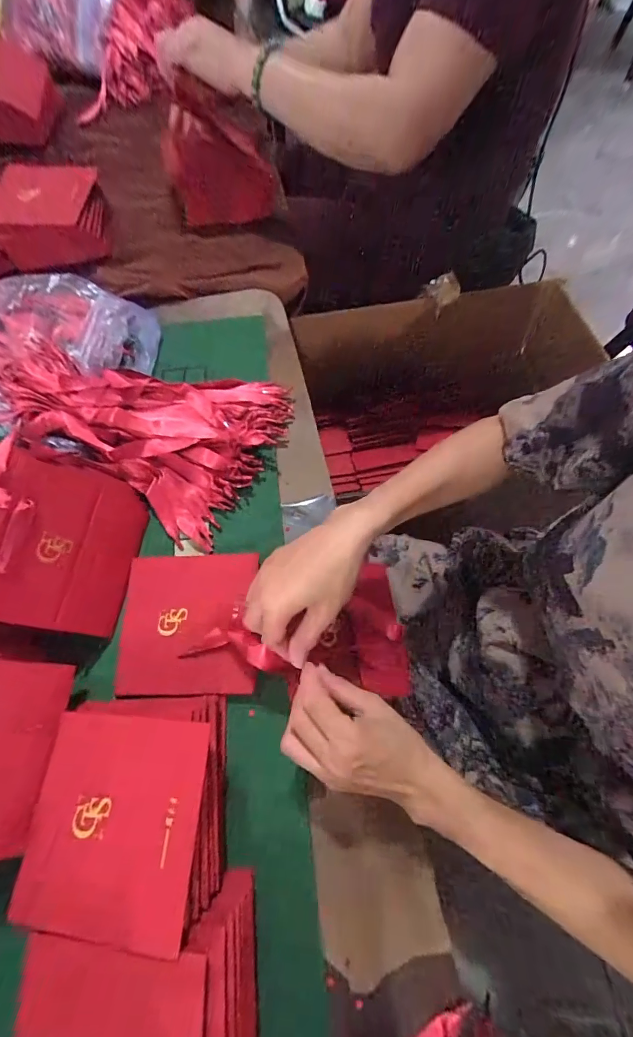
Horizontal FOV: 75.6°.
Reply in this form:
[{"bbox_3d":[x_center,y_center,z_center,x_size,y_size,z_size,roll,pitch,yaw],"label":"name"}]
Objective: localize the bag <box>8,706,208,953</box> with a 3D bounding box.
[{"bbox_3d":[-0.157,0.234,0.316,0.129,0.012,0.143,1,67,1],"label":"bag"}]

